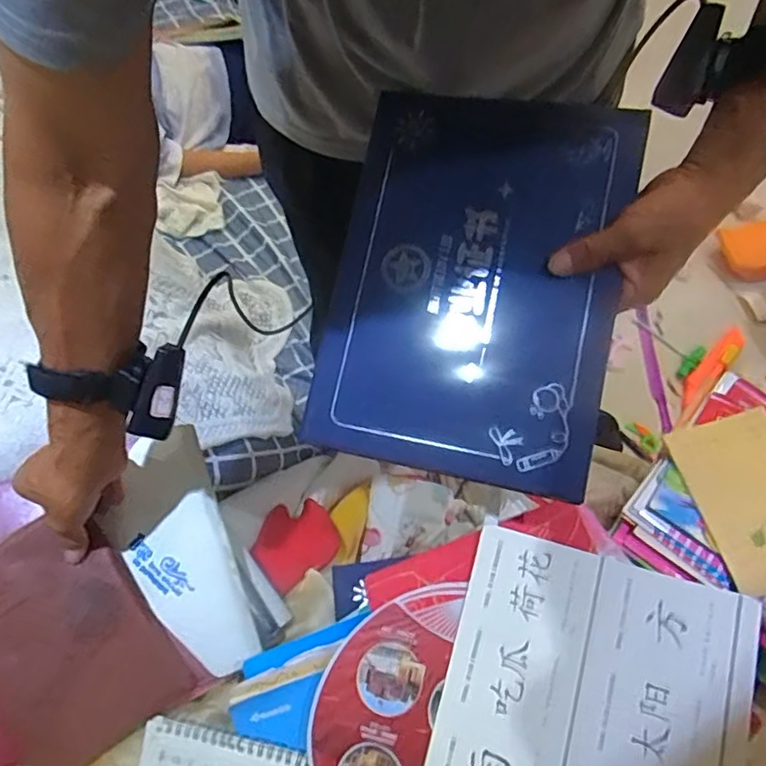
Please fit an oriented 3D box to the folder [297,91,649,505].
[{"bbox_3d":[0.070,-0.084,0.489,0.223,0.009,0.309,12,84,13],"label":"folder"}]

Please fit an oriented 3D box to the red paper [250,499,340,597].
[{"bbox_3d":[-0.121,0.211,0.810,0.105,0.015,0.136,41,39,25],"label":"red paper"}]

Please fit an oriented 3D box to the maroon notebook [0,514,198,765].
[{"bbox_3d":[-0.301,0.240,0.561,0.151,0.021,0.211,-32,88,-21],"label":"maroon notebook"}]

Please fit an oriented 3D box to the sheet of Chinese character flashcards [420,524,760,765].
[{"bbox_3d":[0.154,0.289,0.467,0.228,0.007,0.300,14,71,12],"label":"sheet of Chinese character flashcards"}]

